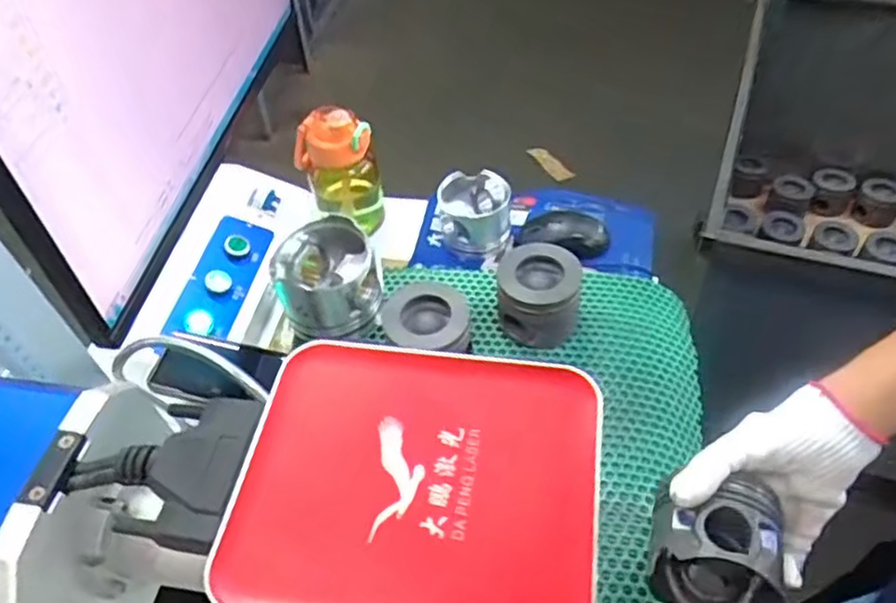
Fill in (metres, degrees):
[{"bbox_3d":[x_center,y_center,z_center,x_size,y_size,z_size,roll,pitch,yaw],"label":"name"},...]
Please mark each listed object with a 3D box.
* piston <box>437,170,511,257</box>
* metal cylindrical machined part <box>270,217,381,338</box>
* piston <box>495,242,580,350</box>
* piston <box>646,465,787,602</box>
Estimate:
[{"bbox_3d":[0.034,-0.111,0.863,0.089,0.078,0.078,-4,50,3],"label":"piston"},{"bbox_3d":[-0.133,-0.023,0.762,0.105,0.101,0.099,-3,50,3],"label":"metal cylindrical machined part"},{"bbox_3d":[0.098,-0.010,0.737,0.086,0.066,0.097,1,50,7],"label":"piston"},{"bbox_3d":[0.194,0.176,0.496,0.088,0.078,0.076,8,51,12],"label":"piston"}]

